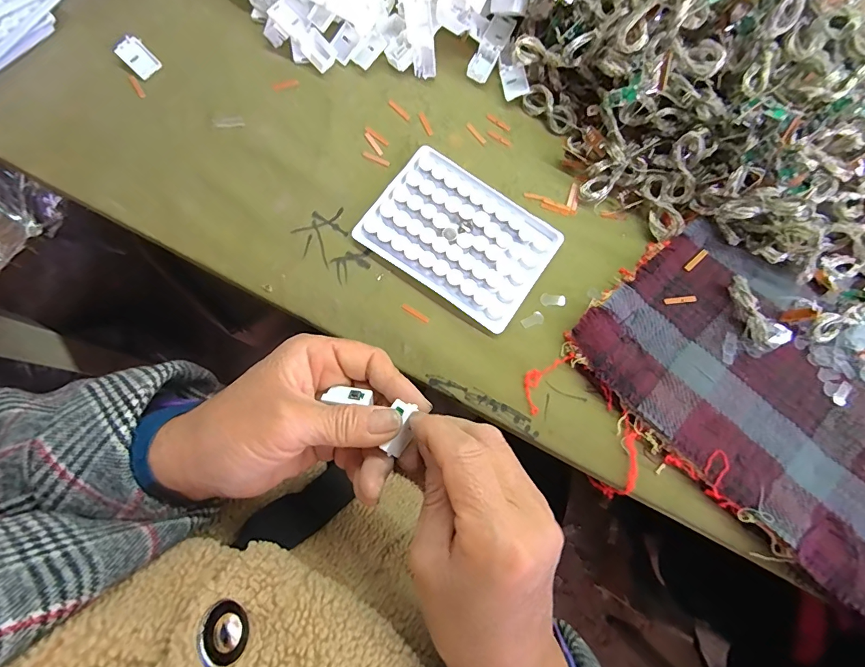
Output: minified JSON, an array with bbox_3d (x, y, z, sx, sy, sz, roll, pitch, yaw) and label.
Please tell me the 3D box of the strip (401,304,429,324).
[{"bbox_3d":[-0.012,-0.015,0.301,0.022,0.004,0.004,31,77,4],"label":"strip"}]

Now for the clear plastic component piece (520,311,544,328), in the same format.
[{"bbox_3d":[0.073,-0.009,0.308,0.017,0.004,0.009,-29,81,-10],"label":"clear plastic component piece"}]

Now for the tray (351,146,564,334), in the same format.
[{"bbox_3d":[0.021,-0.073,0.312,0.128,0.008,0.091,35,77,4],"label":"tray"}]

